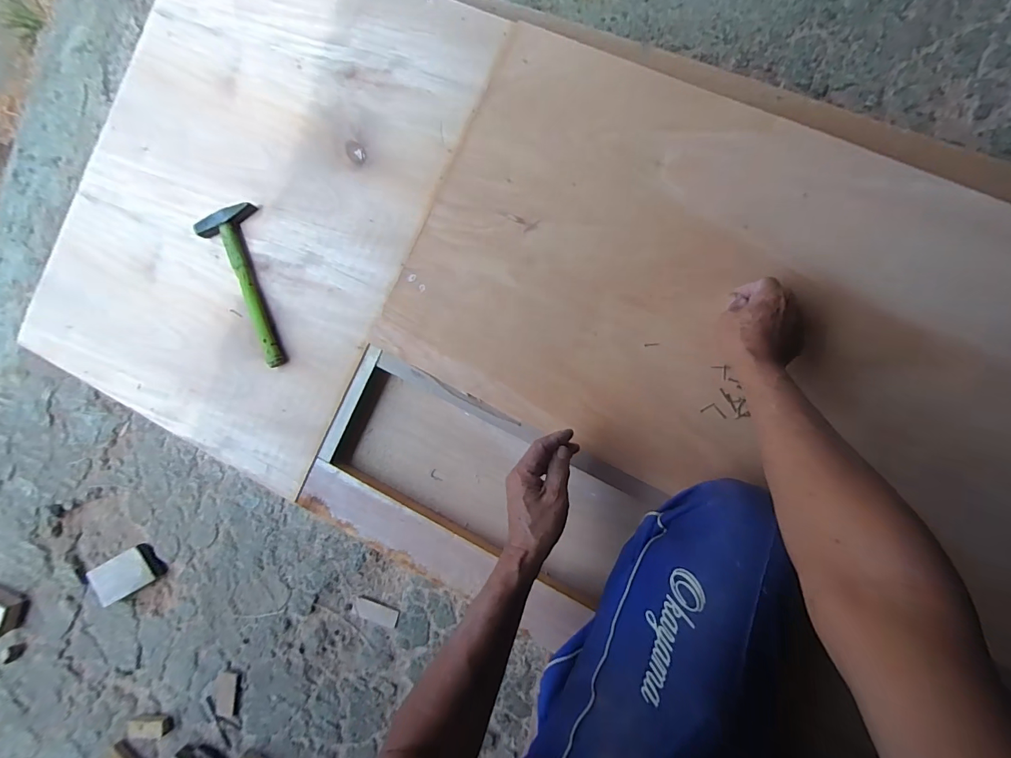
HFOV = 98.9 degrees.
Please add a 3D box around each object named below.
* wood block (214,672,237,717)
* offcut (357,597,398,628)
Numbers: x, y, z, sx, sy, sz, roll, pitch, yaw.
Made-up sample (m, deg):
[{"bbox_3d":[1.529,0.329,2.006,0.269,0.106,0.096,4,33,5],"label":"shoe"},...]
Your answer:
[{"bbox_3d":[-0.485,0.546,0.748,0.040,0.005,0.073,5,90,6],"label":"wood block"},{"bbox_3d":[-0.214,0.389,0.718,0.073,0.010,0.031,15,91,6],"label":"offcut"}]

